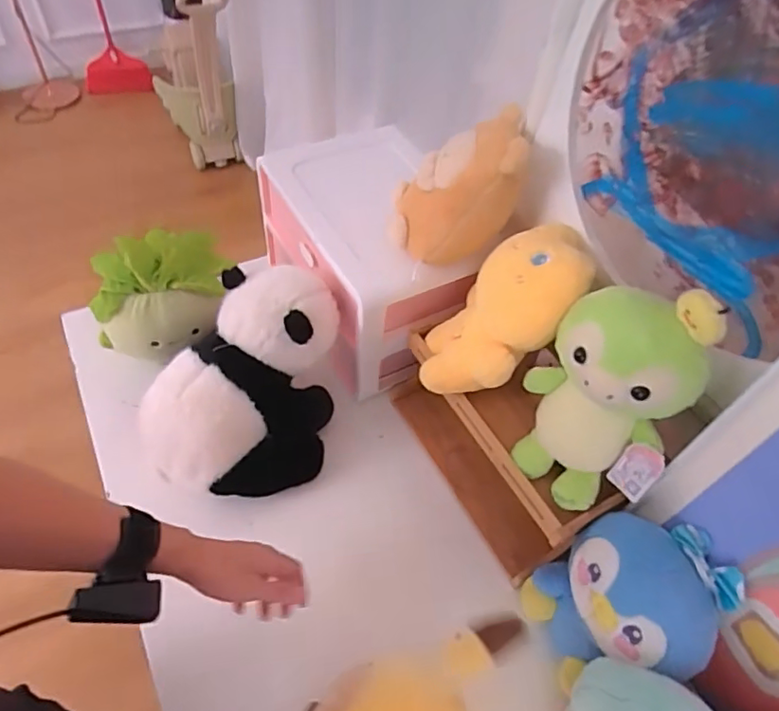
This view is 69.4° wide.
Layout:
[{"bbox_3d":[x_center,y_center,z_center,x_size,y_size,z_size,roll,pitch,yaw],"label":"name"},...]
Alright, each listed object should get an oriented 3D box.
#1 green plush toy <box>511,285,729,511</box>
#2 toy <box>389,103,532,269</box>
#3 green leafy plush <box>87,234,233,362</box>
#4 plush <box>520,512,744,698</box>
[{"bbox_3d":[0.218,0.045,0.567,0.153,0.232,0.129,28,56,16],"label":"green plush toy"},{"bbox_3d":[0.094,-0.202,0.696,0.105,0.204,0.140,4,55,-47],"label":"toy"},{"bbox_3d":[-0.320,-0.090,0.792,0.191,0.141,0.113,-21,57,-19],"label":"green leafy plush"},{"bbox_3d":[0.250,0.260,0.594,0.142,0.180,0.146,-11,54,-13],"label":"plush"}]

